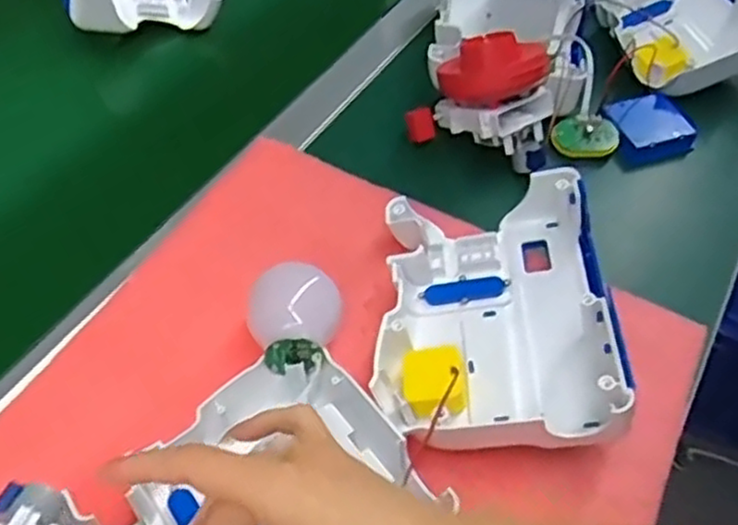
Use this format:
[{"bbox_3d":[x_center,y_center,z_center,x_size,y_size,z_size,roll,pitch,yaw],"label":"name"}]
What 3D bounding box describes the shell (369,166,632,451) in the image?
[{"bbox_3d":[0.077,0.030,0.453,0.141,0.069,0.175,5,52,4],"label":"shell"}]

